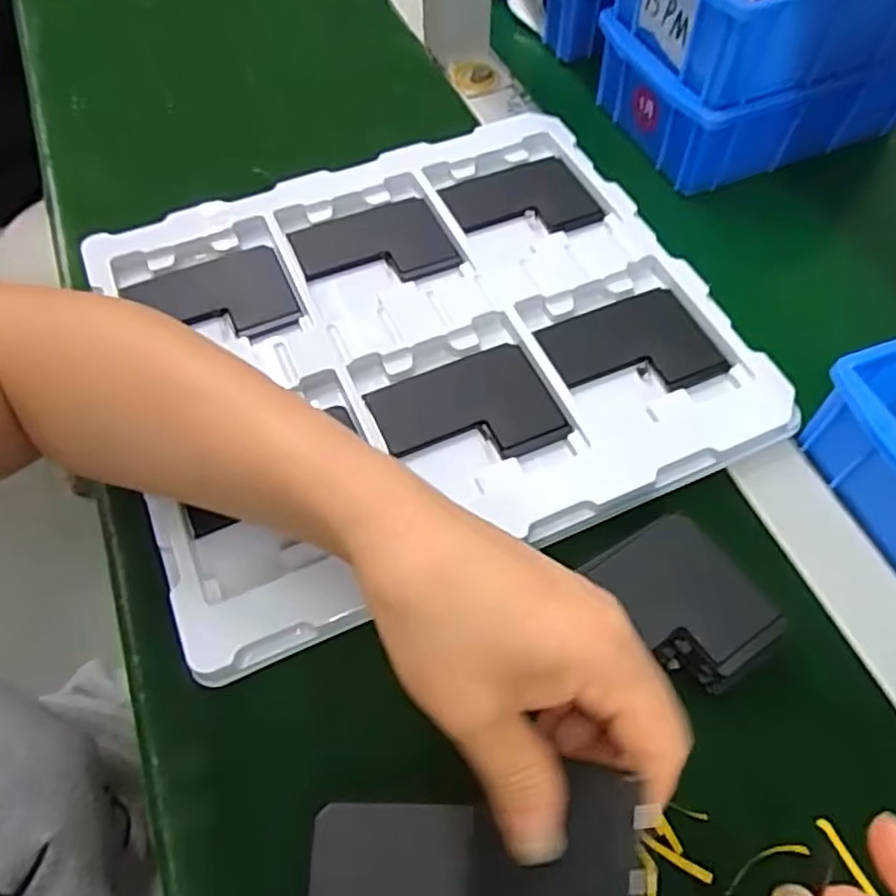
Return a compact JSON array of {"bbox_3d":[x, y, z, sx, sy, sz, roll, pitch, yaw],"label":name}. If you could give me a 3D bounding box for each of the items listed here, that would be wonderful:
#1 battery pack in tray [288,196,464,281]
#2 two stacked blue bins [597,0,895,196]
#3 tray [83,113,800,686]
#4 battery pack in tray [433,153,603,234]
[{"bbox_3d":[-0.046,-0.122,0.420,0.090,0.005,0.069,-21,61,-11],"label":"battery pack in tray"},{"bbox_3d":[0.213,-0.278,0.449,0.188,0.114,0.136,-19,61,-10],"label":"two stacked blue bins"},{"bbox_3d":[-0.015,-0.065,0.385,0.315,0.019,0.277,-21,61,-11],"label":"tray"},{"bbox_3d":[0.047,-0.158,0.444,0.087,0.008,0.068,-21,61,-11],"label":"battery pack in tray"}]

